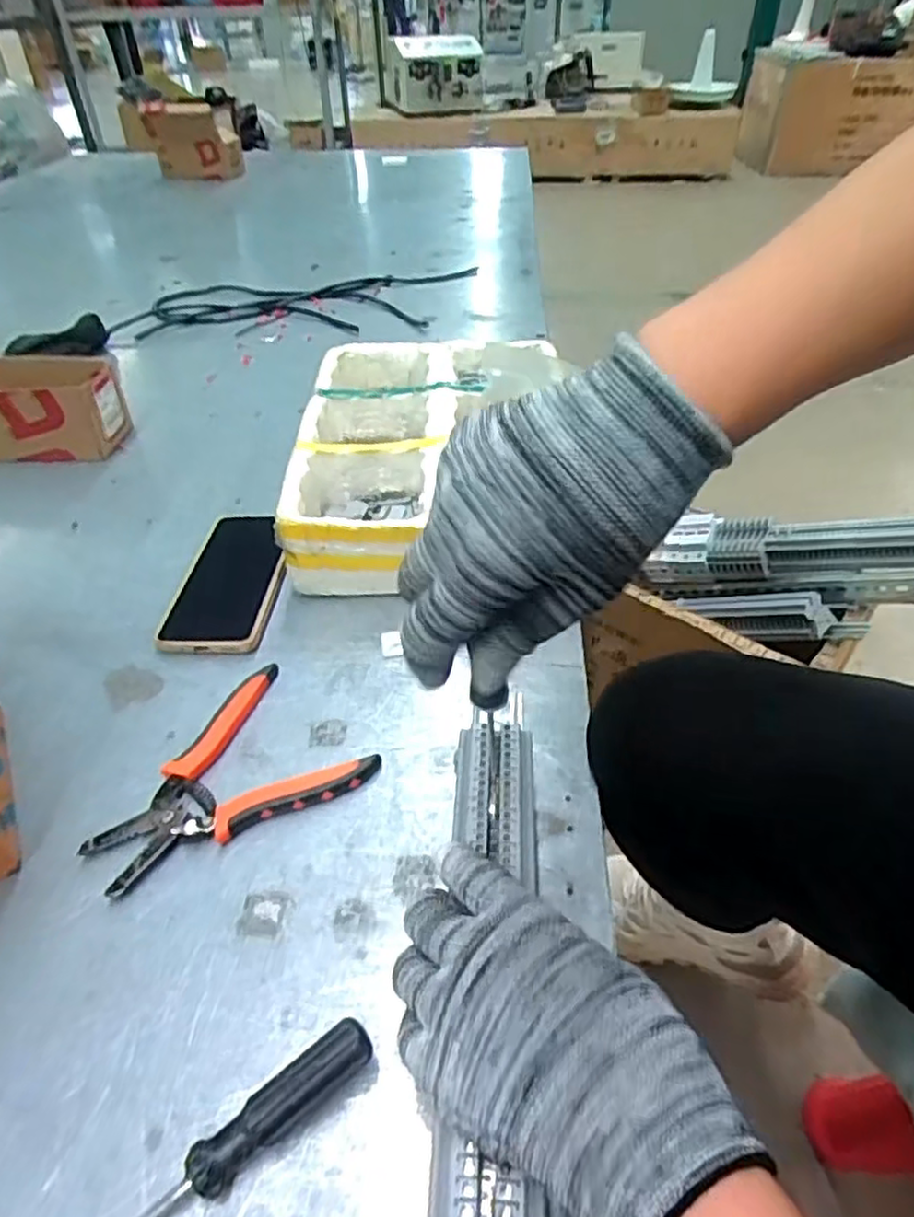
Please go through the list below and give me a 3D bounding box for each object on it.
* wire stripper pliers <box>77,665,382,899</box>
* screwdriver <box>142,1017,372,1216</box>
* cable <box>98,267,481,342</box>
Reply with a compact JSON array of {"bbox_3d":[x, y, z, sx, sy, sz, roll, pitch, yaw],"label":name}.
[{"bbox_3d":[-0.147,0.105,0.426,0.153,0.013,0.118,-33,50,-29],"label":"wire stripper pliers"},{"bbox_3d":[-0.120,0.238,0.270,0.199,0.026,0.019,-28,48,-25],"label":"screwdriver"},{"bbox_3d":[-0.238,-0.470,1.069,0.540,0.016,0.243,-8,42,-6],"label":"cable"}]

